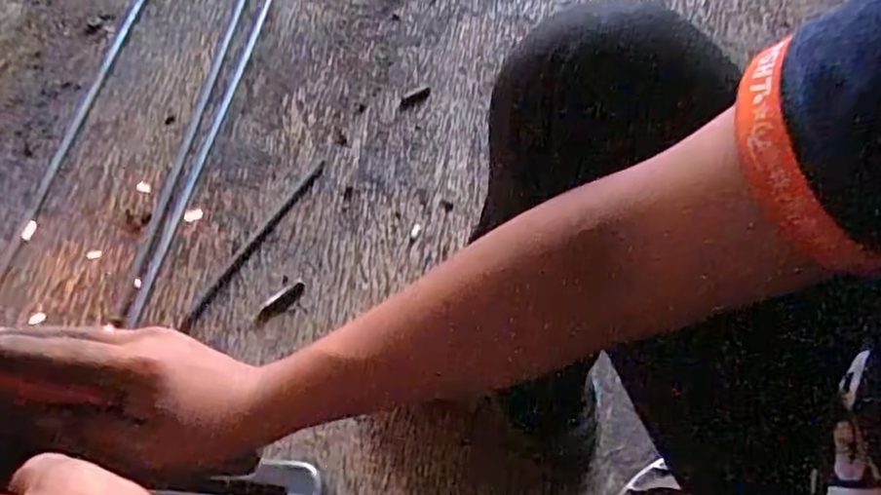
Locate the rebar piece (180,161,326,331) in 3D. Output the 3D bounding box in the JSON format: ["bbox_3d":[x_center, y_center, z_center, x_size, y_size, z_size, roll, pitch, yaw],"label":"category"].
[{"bbox_3d":[-0.234,-0.010,0.828,0.013,0.008,0.283,29,64,11],"label":"rebar piece"}]

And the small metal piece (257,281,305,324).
[{"bbox_3d":[-0.193,0.065,0.778,0.023,0.011,0.070,40,67,16],"label":"small metal piece"}]

